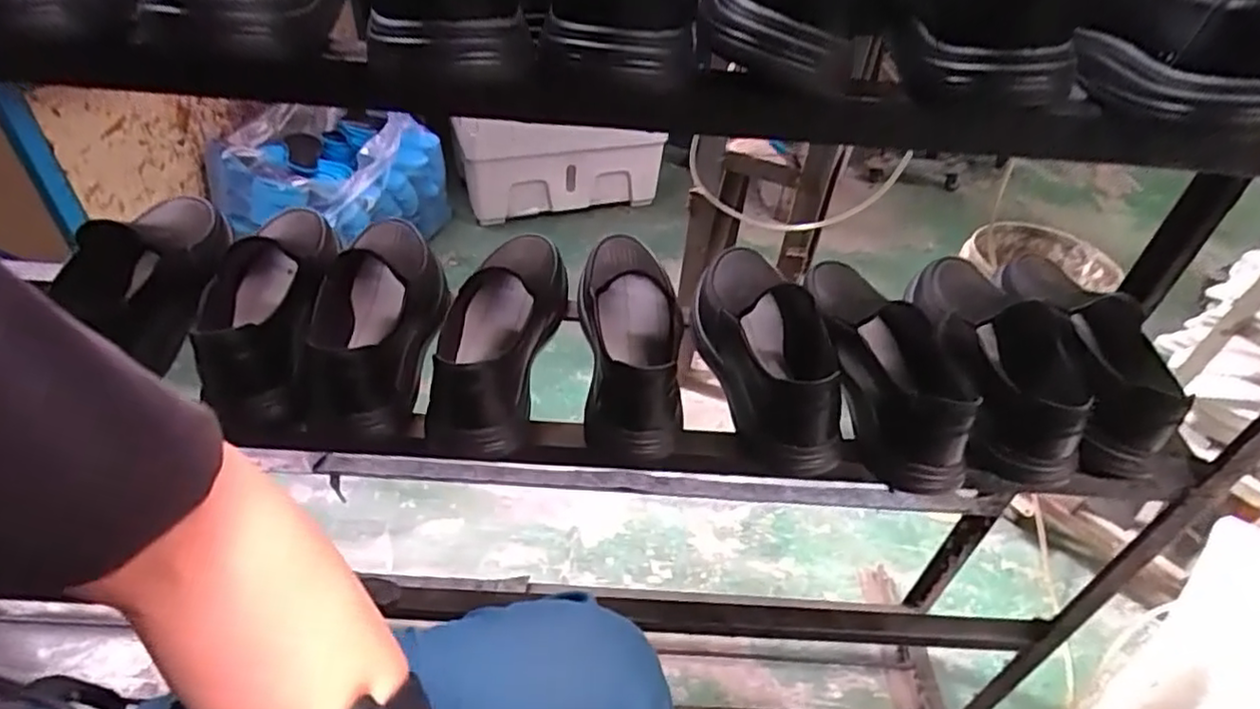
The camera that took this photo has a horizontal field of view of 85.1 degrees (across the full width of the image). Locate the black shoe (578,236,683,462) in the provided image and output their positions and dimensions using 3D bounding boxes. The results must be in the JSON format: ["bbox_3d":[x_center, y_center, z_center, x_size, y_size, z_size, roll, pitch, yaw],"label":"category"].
[{"bbox_3d":[-0.001,-0.029,0.631,0.092,0.090,0.265,3,42,-3],"label":"black shoe"}]

